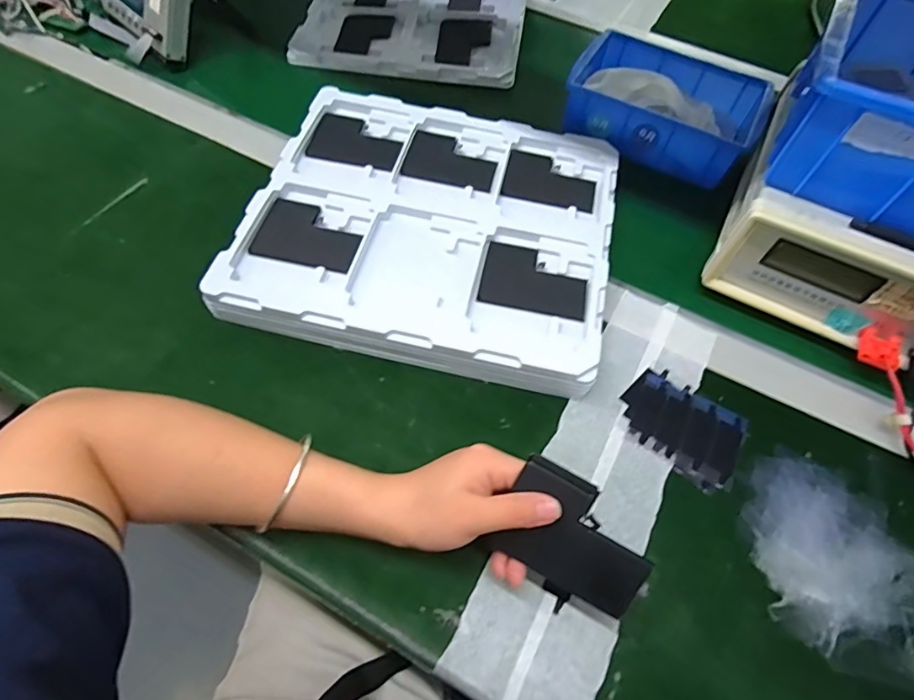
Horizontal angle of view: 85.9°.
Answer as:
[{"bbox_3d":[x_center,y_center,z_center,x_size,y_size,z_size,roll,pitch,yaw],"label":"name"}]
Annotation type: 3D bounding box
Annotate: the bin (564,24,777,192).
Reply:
[{"bbox_3d":[0.230,-0.273,0.546,0.200,0.054,0.152,26,61,11],"label":"bin"}]

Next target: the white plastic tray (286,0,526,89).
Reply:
[{"bbox_3d":[-0.047,-0.477,0.660,0.276,0.027,0.304,6,68,9],"label":"white plastic tray"}]

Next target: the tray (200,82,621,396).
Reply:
[{"bbox_3d":[-0.020,-0.117,0.461,0.315,0.044,0.285,14,59,4],"label":"tray"}]

